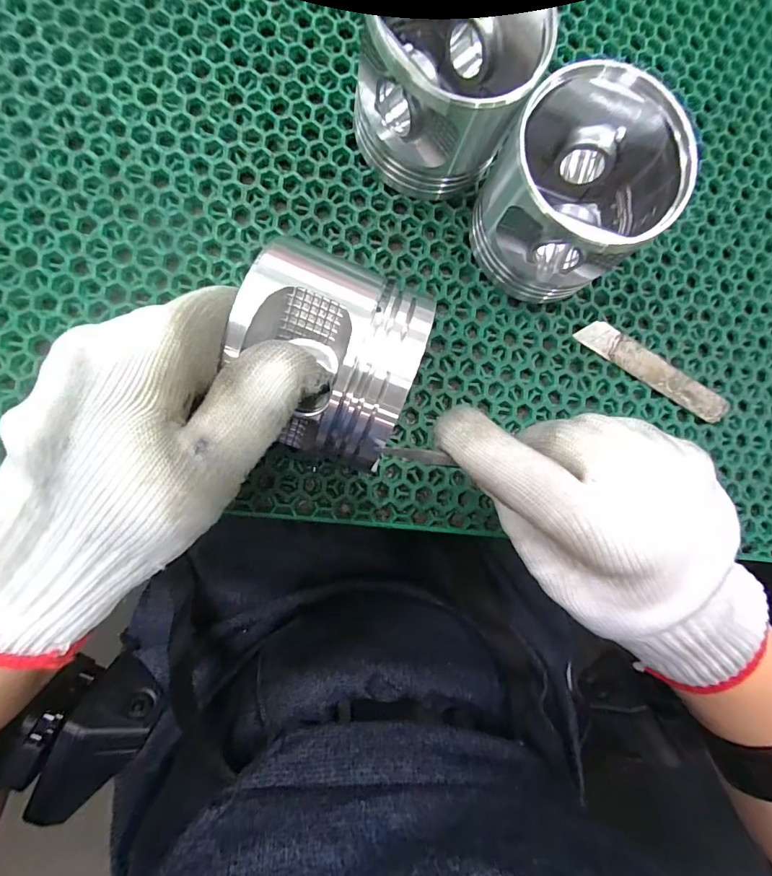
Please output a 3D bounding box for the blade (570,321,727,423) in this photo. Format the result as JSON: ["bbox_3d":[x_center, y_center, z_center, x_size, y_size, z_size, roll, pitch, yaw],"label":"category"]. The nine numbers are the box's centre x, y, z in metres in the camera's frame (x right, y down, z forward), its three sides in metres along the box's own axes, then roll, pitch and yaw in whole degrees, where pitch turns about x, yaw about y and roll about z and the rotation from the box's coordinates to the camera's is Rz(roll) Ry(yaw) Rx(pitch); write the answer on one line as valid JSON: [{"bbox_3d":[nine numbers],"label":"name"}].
[{"bbox_3d":[0.159,-0.040,0.243,0.102,0.004,0.018,31,83,-6],"label":"blade"}]

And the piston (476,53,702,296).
[{"bbox_3d":[0.088,-0.117,0.202,0.078,0.070,0.074,0,87,-8],"label":"piston"}]

